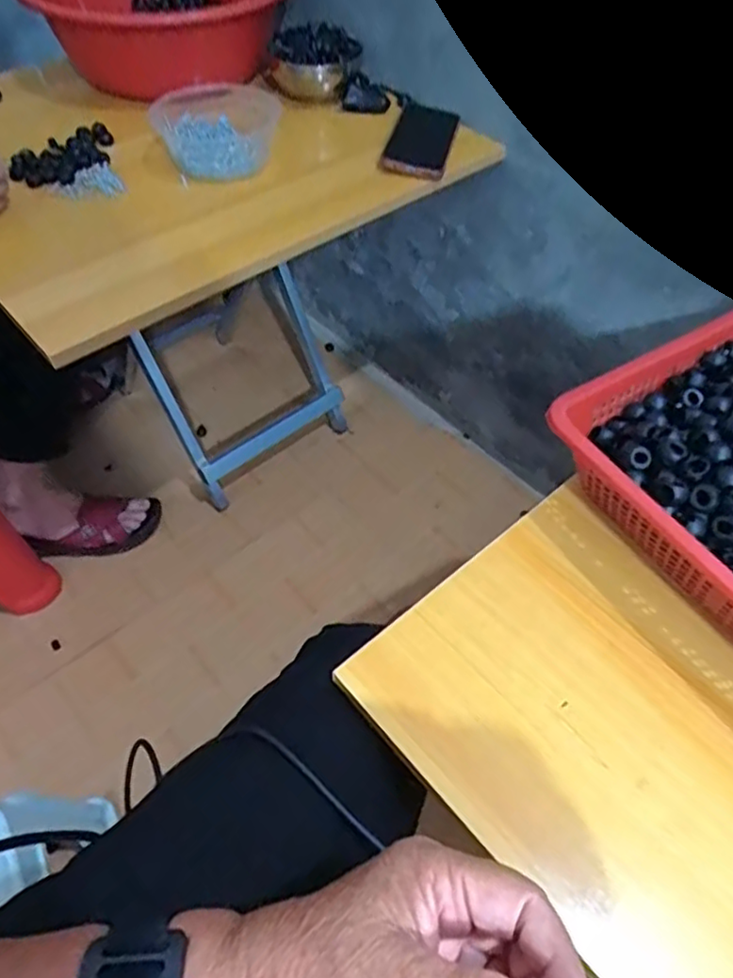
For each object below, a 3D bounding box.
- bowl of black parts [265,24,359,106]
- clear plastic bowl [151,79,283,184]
[{"bbox_3d":[-0.067,-0.591,0.893,0.124,0.076,0.099,-4,54,-5],"label":"bowl of black parts"},{"bbox_3d":[-0.180,-0.439,0.781,0.140,0.058,0.150,1,53,-1],"label":"clear plastic bowl"}]

